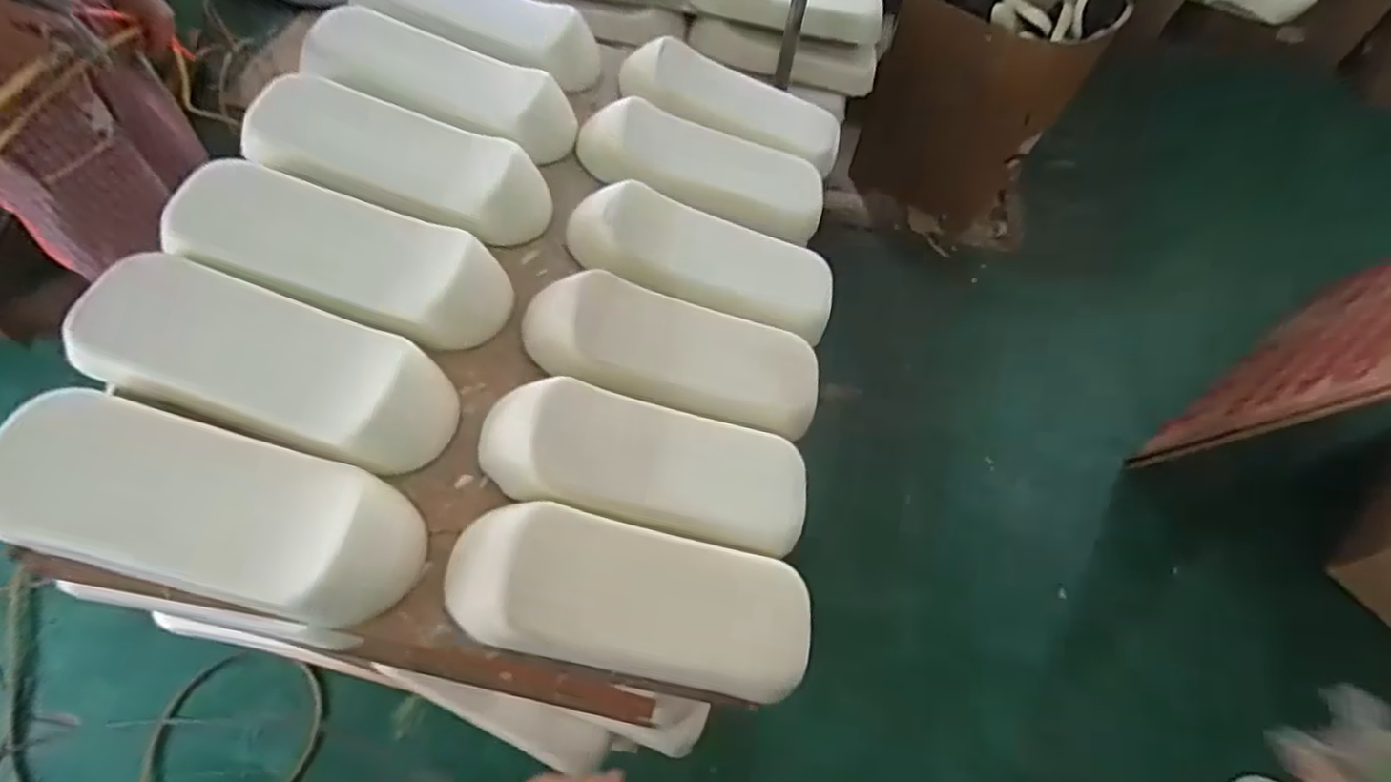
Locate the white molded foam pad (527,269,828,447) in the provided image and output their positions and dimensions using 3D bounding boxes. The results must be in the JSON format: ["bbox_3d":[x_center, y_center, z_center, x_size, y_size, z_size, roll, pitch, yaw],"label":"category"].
[{"bbox_3d":[-0.026,-0.055,0.964,0.421,0.107,0.157,17,56,-12],"label":"white molded foam pad"}]

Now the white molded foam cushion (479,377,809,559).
[{"bbox_3d":[-0.052,0.094,0.877,0.420,0.091,0.167,16,56,-14],"label":"white molded foam cushion"}]

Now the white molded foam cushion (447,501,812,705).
[{"bbox_3d":[-0.067,0.244,0.794,0.421,0.104,0.160,18,56,-16],"label":"white molded foam cushion"}]

